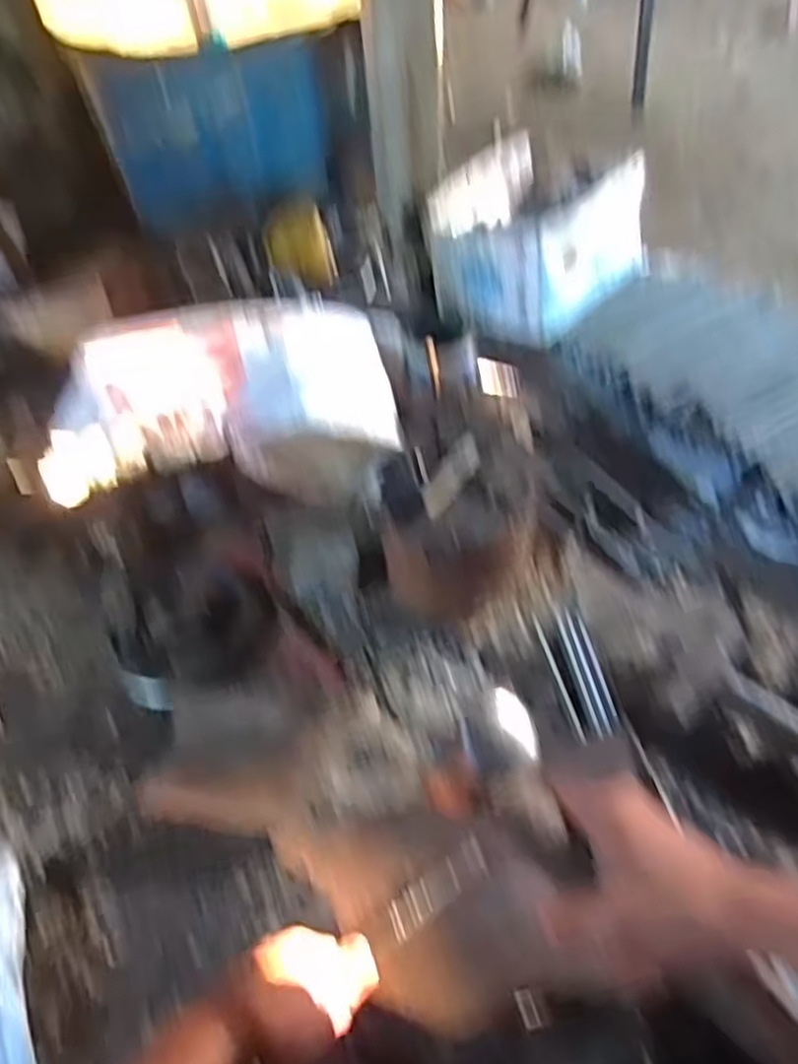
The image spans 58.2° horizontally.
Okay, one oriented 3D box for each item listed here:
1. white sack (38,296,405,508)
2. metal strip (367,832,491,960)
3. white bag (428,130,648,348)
[{"bbox_3d":[-0.226,-0.197,0.970,0.421,0.125,0.341,-8,53,-2],"label":"white sack"},{"bbox_3d":[0.022,0.268,0.531,0.101,0.009,0.027,-36,60,-13],"label":"metal strip"},{"bbox_3d":[0.235,-0.532,1.277,0.328,0.212,0.380,31,61,25],"label":"white bag"}]

